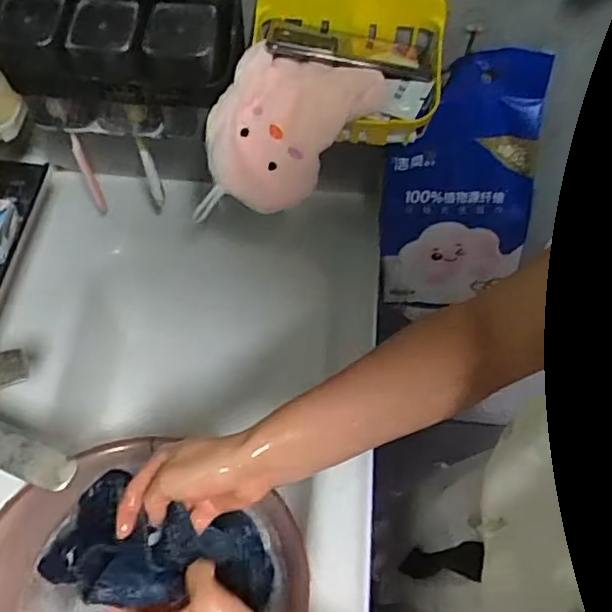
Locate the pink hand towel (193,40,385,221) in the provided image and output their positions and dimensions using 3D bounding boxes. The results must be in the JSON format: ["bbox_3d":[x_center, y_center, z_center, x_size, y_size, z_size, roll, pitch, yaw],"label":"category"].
[{"bbox_3d":[-0.019,-0.153,0.592,0.134,0.058,0.195,18,60,9],"label":"pink hand towel"}]

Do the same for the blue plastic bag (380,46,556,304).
[{"bbox_3d":[0.191,-0.131,0.785,0.175,0.363,0.059,20,39,11],"label":"blue plastic bag"}]

